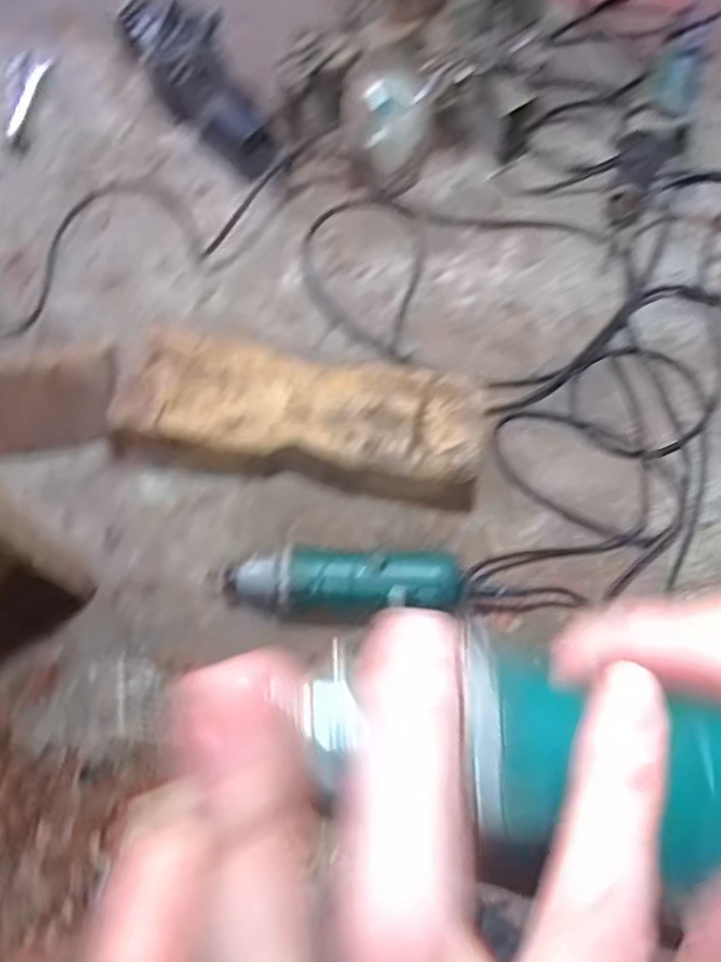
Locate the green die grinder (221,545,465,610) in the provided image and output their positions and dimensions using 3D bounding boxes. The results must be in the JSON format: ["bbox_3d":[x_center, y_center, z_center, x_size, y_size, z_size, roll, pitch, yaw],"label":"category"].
[{"bbox_3d":[-0.017,0.086,0.604,0.199,0.059,0.052,3,63,-2],"label":"green die grinder"}]

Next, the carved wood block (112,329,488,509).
[{"bbox_3d":[-0.054,-0.056,0.665,0.328,0.078,0.116,11,64,4],"label":"carved wood block"}]

